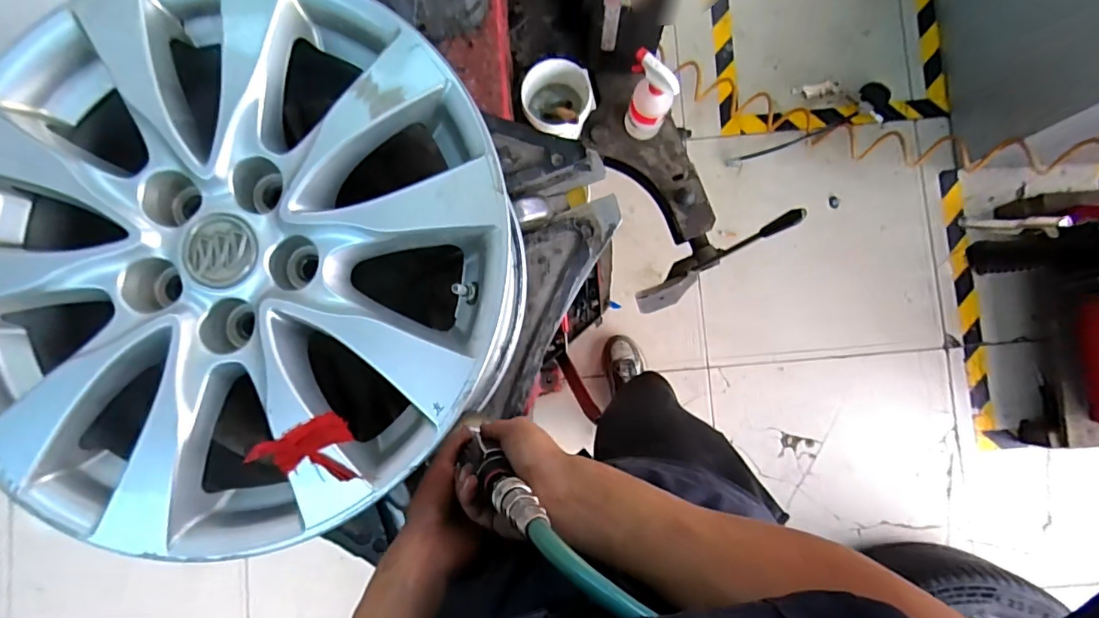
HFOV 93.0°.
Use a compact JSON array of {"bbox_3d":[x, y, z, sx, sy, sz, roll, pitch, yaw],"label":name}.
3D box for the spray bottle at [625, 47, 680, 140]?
[{"bbox_3d":[0.176,-0.382,0.958,0.091,0.197,0.059,34,85,3],"label":"spray bottle"}]

